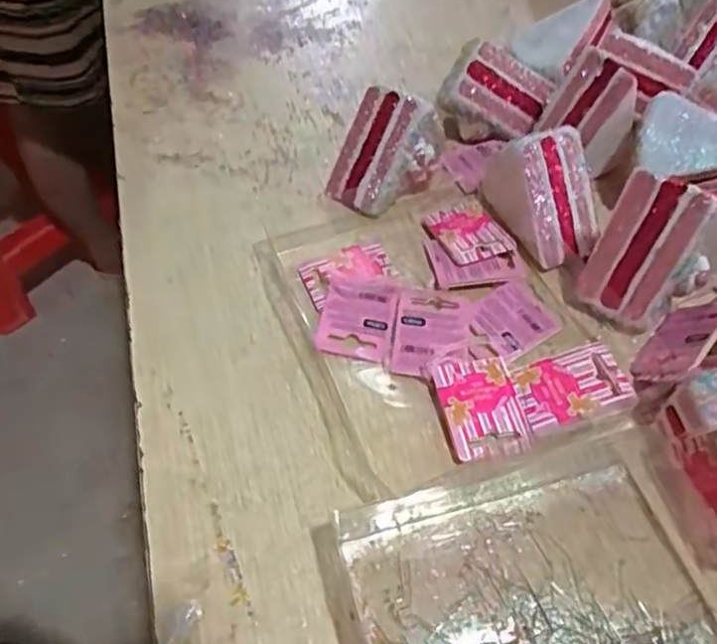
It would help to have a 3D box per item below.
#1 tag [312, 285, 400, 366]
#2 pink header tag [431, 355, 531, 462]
[{"bbox_3d":[-0.001,-0.001,0.389,0.045,0.004,0.051,9,61,7],"label":"tag"},{"bbox_3d":[0.069,0.046,0.351,0.044,0.007,0.058,-11,53,-9],"label":"pink header tag"}]

